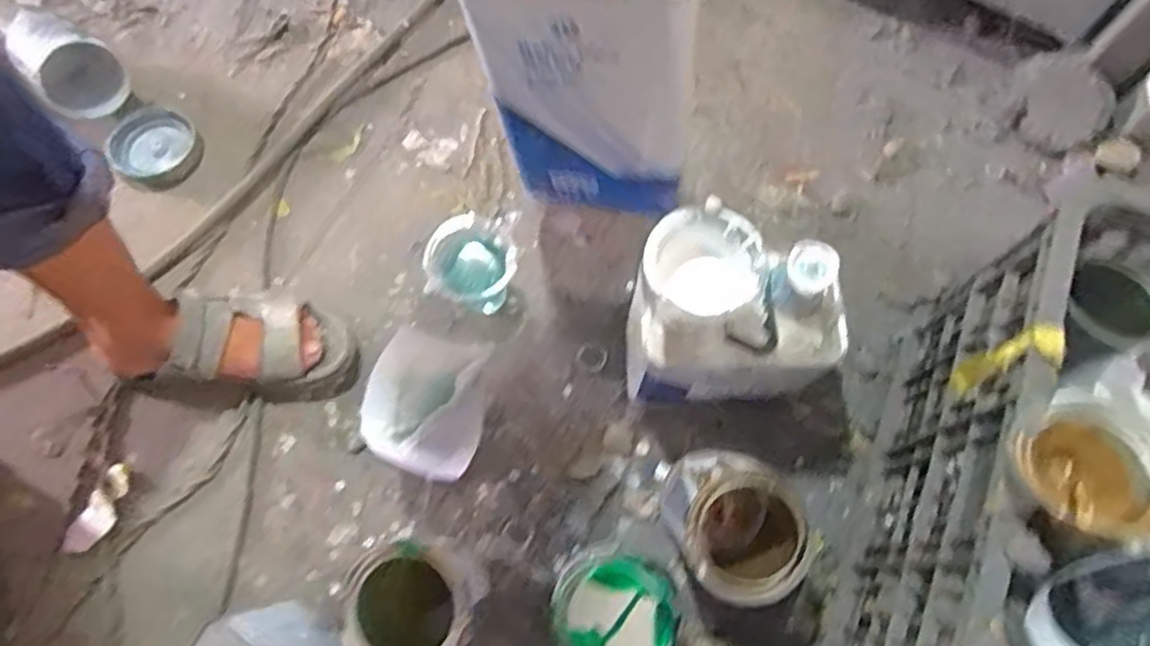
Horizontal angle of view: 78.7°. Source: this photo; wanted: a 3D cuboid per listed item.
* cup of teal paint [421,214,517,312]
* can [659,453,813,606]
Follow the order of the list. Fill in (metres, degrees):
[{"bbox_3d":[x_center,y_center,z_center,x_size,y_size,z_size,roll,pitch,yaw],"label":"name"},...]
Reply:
[{"bbox_3d":[-0.111,-0.062,0.757,0.094,0.082,0.076,-40,75,-14],"label":"cup of teal paint"},{"bbox_3d":[0.131,0.186,0.638,0.110,0.141,0.111,0,69,-1],"label":"can"}]

